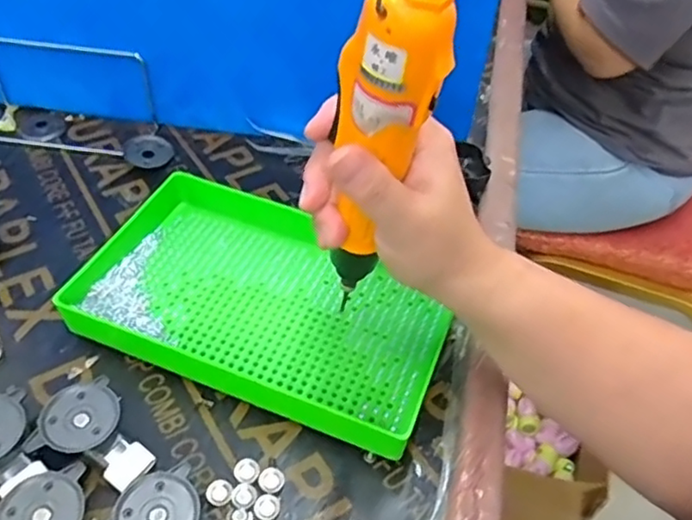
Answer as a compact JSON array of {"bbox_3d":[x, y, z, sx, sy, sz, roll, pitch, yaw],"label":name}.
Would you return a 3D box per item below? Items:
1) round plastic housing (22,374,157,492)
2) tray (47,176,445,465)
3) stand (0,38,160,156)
[{"bbox_3d":[-0.145,0.104,0.373,0.065,0.030,0.050,26,51,18],"label":"round plastic housing"},{"bbox_3d":[-0.057,0.024,0.447,0.252,0.034,0.164,17,49,11],"label":"tray"},{"bbox_3d":[-0.254,-0.145,0.564,0.150,0.075,0.053,8,48,3],"label":"stand"}]

